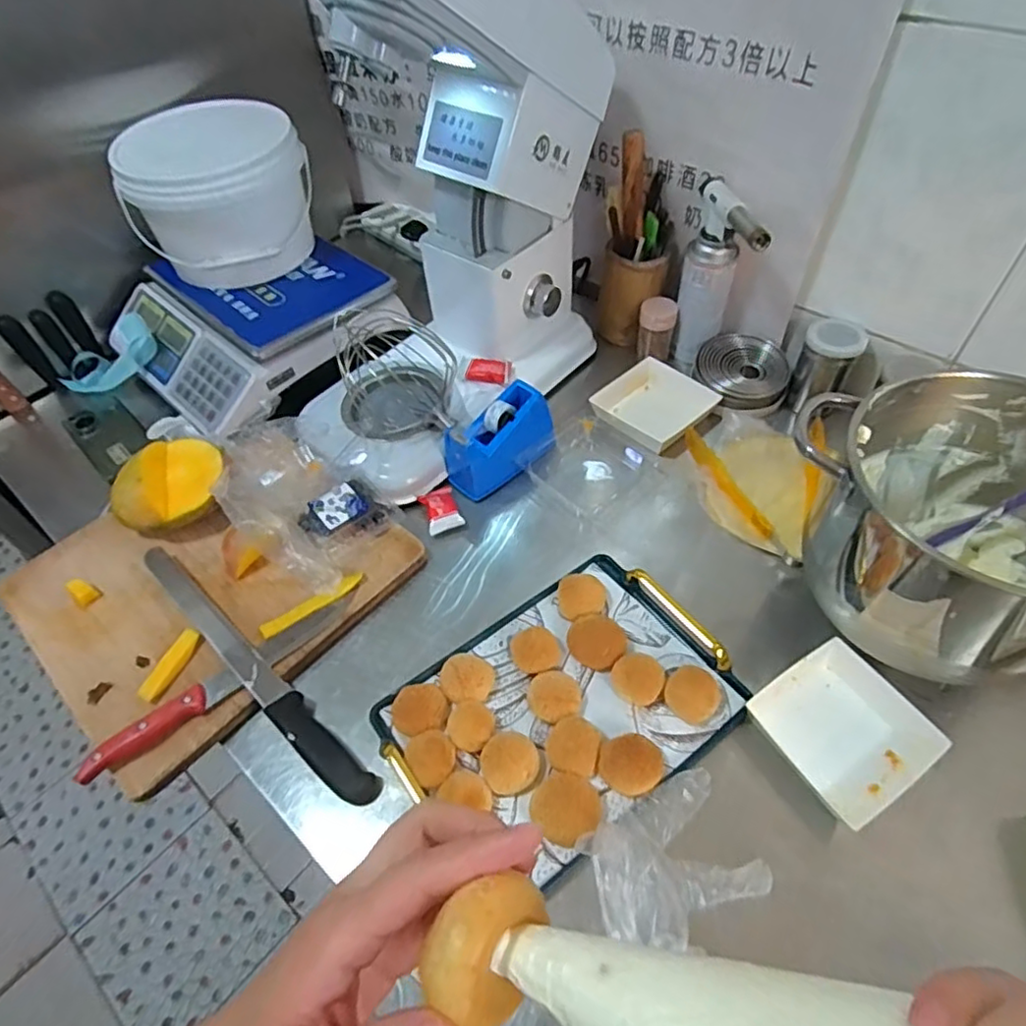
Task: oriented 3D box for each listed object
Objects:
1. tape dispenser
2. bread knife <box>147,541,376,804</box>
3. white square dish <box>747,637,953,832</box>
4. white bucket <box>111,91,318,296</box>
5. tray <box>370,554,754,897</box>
[{"bbox_3d":[-0.012,-0.090,0.765,0.140,0.081,0.065,-37,59,-23],"label":"tape dispenser"},{"bbox_3d":[-0.267,0.149,0.624,0.381,0.015,0.033,34,61,26],"label":"bread knife"},{"bbox_3d":[0.299,0.195,0.568,0.130,0.037,0.125,-28,56,-18],"label":"white square dish"},{"bbox_3d":[-0.406,-0.437,0.880,0.200,0.198,0.200,-1,52,2],"label":"white bucket"},{"bbox_3d":[0.048,0.175,0.583,0.298,0.037,0.215,-33,58,-21],"label":"tray"}]

